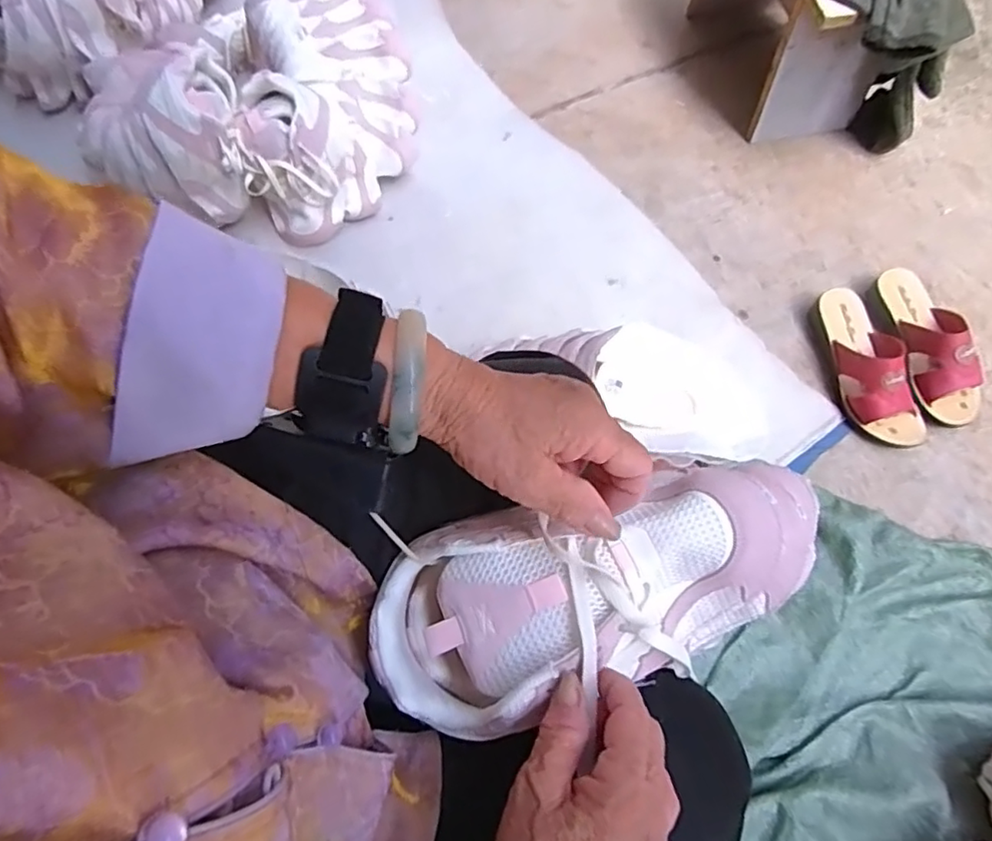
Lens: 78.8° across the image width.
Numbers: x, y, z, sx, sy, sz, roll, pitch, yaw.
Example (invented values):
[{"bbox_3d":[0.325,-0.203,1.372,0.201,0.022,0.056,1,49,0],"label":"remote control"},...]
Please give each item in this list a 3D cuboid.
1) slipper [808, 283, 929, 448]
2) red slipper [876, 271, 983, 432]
[{"bbox_3d":[0.493,-0.076,0.797,0.083,0.070,0.228,-17,72,-8],"label":"slipper"},{"bbox_3d":[0.588,-0.108,0.814,0.090,0.078,0.228,-9,71,-6],"label":"red slipper"}]

